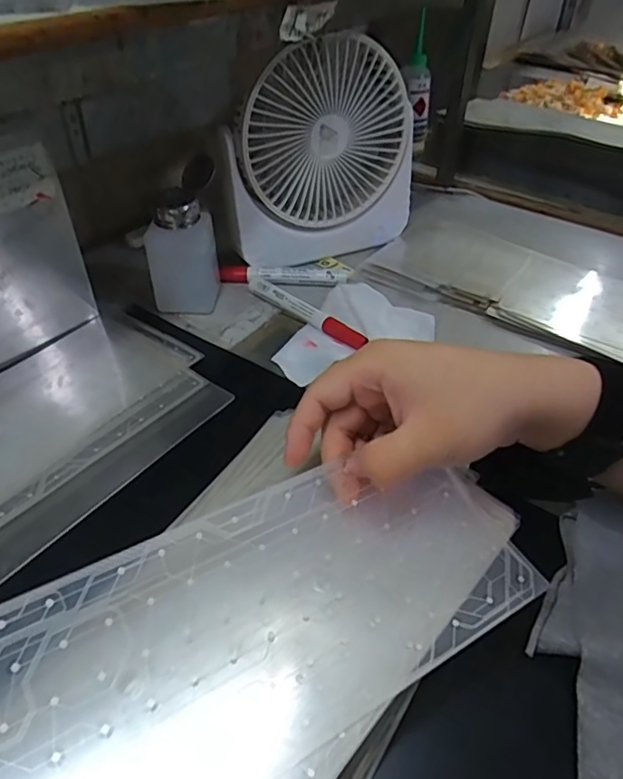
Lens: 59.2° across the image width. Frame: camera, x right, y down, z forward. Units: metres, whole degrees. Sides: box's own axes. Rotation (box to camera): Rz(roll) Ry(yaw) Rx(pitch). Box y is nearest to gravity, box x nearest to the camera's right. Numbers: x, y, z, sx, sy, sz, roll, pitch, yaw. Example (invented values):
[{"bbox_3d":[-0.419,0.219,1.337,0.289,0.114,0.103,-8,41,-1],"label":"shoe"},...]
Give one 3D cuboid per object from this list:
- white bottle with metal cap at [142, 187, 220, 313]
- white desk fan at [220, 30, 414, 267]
[{"bbox_3d":[-0.114,-0.118,0.484,0.060,0.093,0.048,-8,43,-8],"label":"white bottle with metal cap"},{"bbox_3d":[0.008,-0.221,0.523,0.188,0.187,0.063,-19,46,-19],"label":"white desk fan"}]

